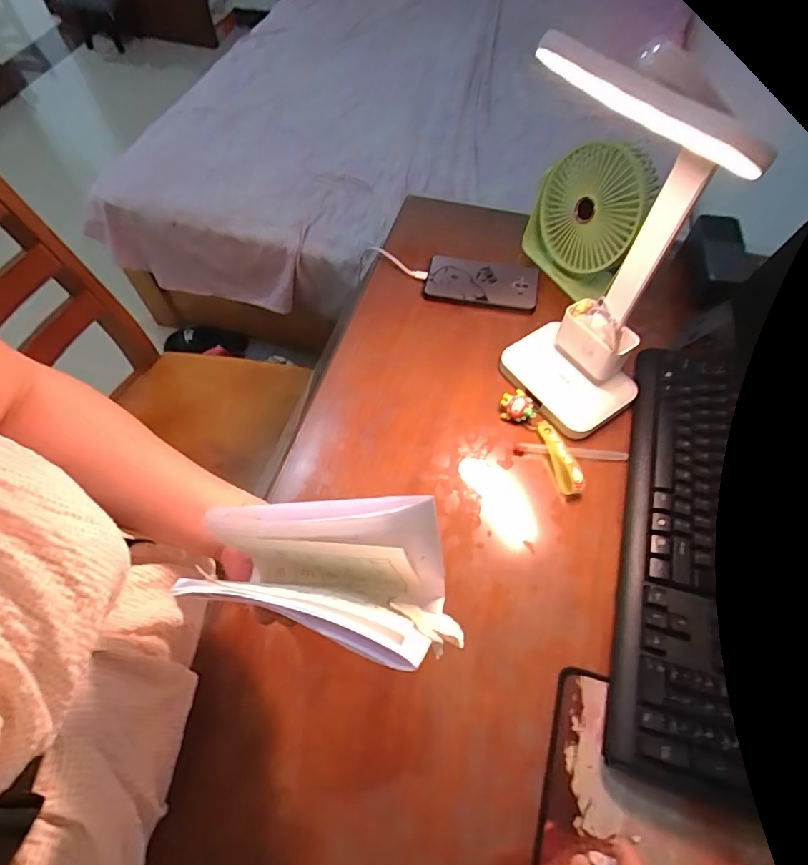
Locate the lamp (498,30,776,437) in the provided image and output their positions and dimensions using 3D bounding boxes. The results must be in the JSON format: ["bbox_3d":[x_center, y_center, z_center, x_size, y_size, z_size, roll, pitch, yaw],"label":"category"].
[{"bbox_3d":[0.175,-0.142,0.429,0.123,0.325,0.152,-39,69,-16],"label":"lamp"}]

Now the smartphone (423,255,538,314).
[{"bbox_3d":[0.105,-0.204,0.661,0.146,0.011,0.081,11,64,7],"label":"smartphone"}]

